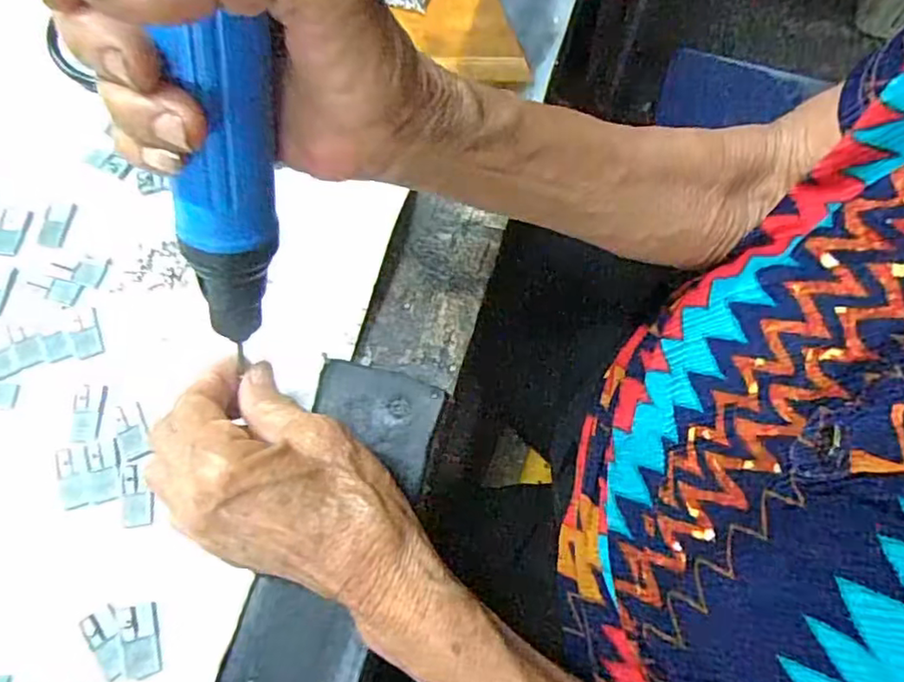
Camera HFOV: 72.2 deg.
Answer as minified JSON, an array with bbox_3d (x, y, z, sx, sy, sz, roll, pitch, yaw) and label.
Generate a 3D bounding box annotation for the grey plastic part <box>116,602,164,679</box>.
[{"bbox_3d":[-0.125,0.120,0.247,0.014,0.004,0.028,-18,68,-7],"label":"grey plastic part"}]

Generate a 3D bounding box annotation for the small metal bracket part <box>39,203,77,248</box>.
[{"bbox_3d":[-0.211,-0.063,0.330,0.014,0.004,0.027,4,67,2],"label":"small metal bracket part"}]

